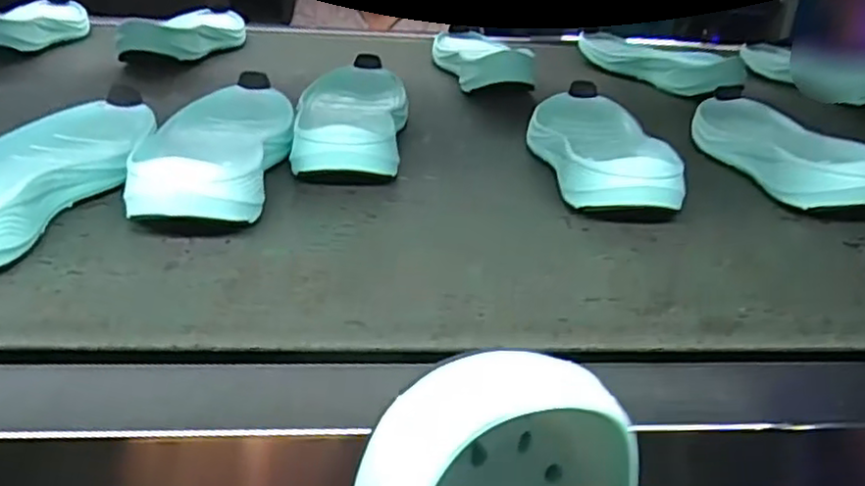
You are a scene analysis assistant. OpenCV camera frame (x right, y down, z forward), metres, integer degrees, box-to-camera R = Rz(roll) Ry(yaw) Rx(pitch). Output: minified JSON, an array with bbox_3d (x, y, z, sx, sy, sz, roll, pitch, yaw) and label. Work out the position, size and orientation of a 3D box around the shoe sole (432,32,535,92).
[{"bbox_3d":[0.047,-0.214,0.775,0.088,0.041,0.210,-1,27,-10],"label":"shoe sole"}]

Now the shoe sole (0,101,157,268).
[{"bbox_3d":[-0.245,-0.041,0.414,0.087,0.035,0.219,5,27,2],"label":"shoe sole"}]

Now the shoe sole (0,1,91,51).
[{"bbox_3d":[-0.463,-0.260,0.797,0.095,0.041,0.216,-1,27,-8],"label":"shoe sole"}]

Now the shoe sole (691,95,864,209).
[{"bbox_3d":[0.270,-0.080,0.545,0.092,0.040,0.224,2,27,-3],"label":"shoe sole"}]

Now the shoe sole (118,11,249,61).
[{"bbox_3d":[-0.273,-0.247,0.794,0.084,0.041,0.224,5,27,3],"label":"shoe sole"}]

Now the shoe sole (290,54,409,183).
[{"bbox_3d":[-0.065,-0.104,0.561,0.084,0.036,0.223,2,27,-3],"label":"shoe sole"}]

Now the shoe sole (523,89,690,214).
[{"bbox_3d":[0.124,-0.081,0.532,0.097,0.039,0.230,4,27,1],"label":"shoe sole"}]

